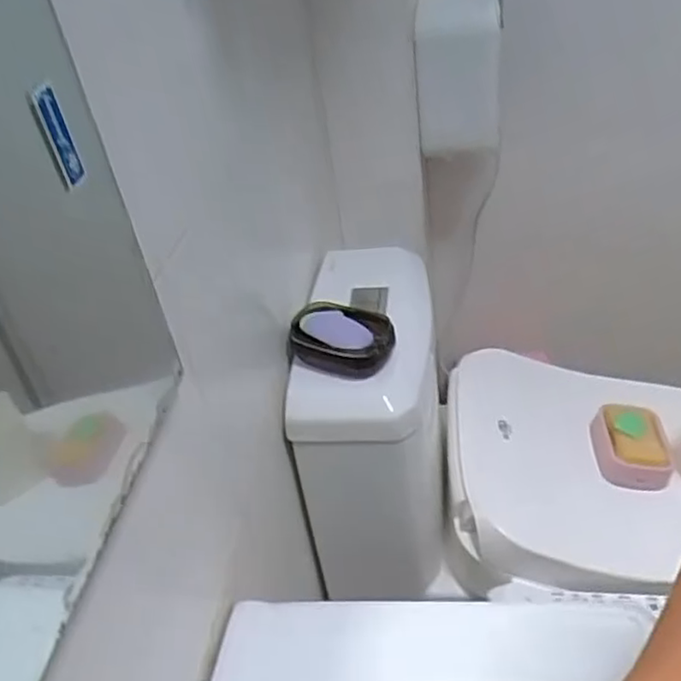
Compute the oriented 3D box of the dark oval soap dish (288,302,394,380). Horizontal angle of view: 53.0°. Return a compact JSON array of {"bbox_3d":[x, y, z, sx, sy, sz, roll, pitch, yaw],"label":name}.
[{"bbox_3d":[0.003,0.000,0.762,0.114,0.041,0.080,14,43,27],"label":"dark oval soap dish"}]

